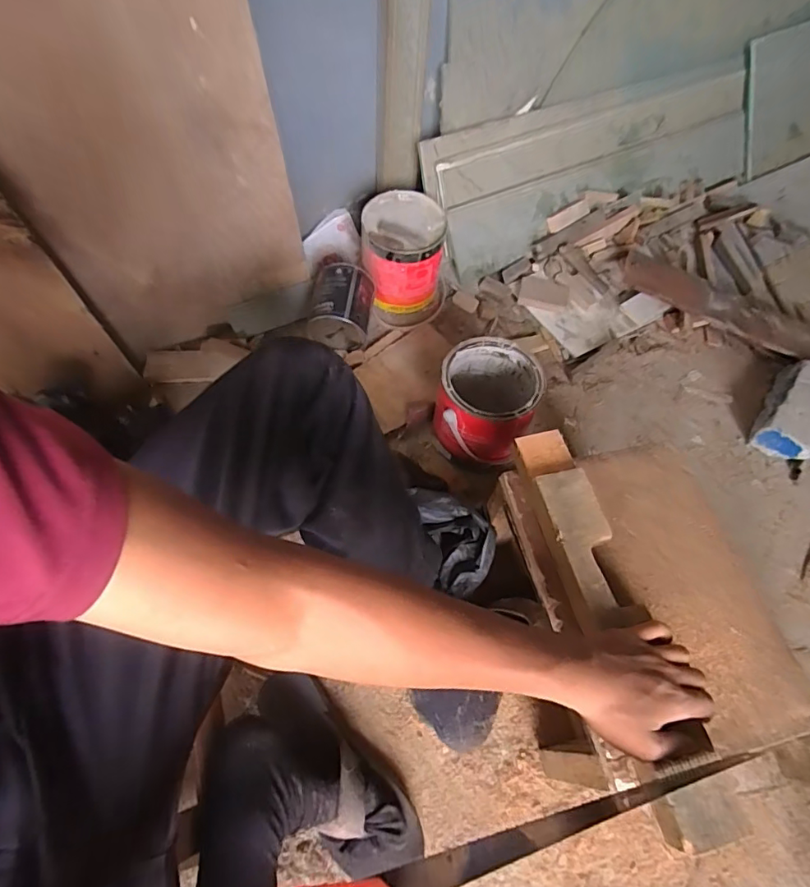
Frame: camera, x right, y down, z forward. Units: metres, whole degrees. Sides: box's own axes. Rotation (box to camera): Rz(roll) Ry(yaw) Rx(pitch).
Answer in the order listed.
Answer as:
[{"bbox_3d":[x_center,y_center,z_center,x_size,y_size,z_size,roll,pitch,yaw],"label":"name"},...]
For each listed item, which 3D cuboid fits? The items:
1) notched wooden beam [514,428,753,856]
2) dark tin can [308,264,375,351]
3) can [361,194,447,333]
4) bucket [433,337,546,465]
[{"bbox_3d":[0.195,0.159,0.497,0.071,0.050,0.389,-10,60,-10],"label":"notched wooden beam"},{"bbox_3d":[-0.112,-0.239,0.908,0.106,0.105,0.133,6,60,-1],"label":"dark tin can"},{"bbox_3d":[0.001,-0.344,0.948,0.156,0.154,0.179,-3,61,-6],"label":"can"},{"bbox_3d":[0.125,-0.062,0.800,0.140,0.148,0.152,2,60,-3],"label":"bucket"}]

